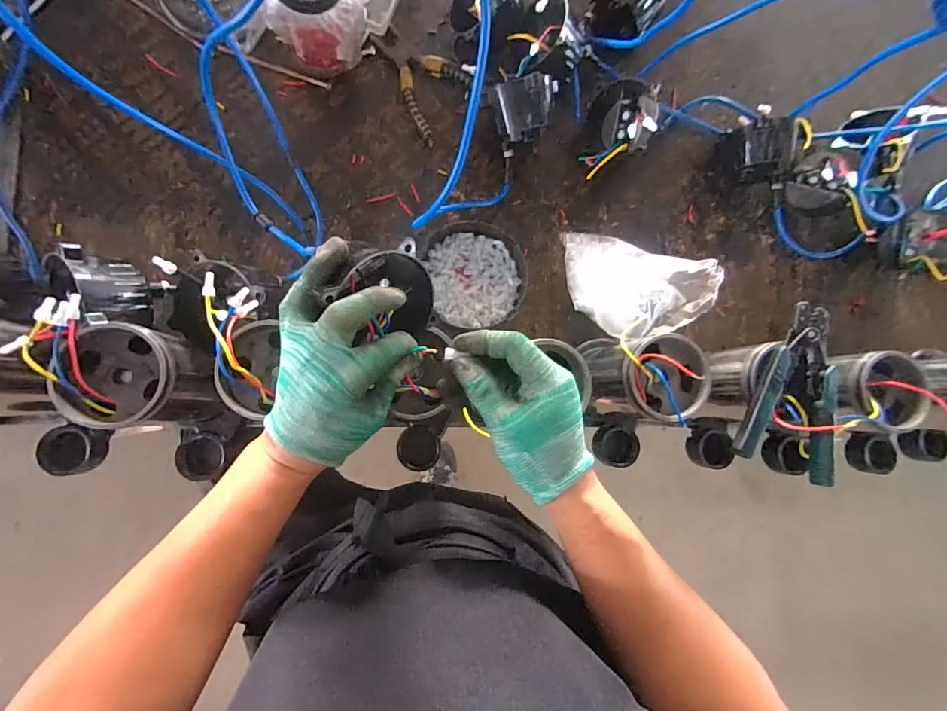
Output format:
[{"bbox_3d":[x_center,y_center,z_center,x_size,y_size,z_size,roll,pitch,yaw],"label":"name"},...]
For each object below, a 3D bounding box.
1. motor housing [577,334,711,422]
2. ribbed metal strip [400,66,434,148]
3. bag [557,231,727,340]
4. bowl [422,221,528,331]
[{"bbox_3d":[0.188,0.023,0.510,0.088,0.162,0.092,1,85,-8],"label":"motor housing"},{"bbox_3d":[-0.083,-0.355,0.618,0.021,0.015,0.115,-19,88,-9],"label":"ribbed metal strip"},{"bbox_3d":[0.222,-0.098,0.580,0.167,0.114,0.163,2,85,-8],"label":"bag"},{"bbox_3d":[0.010,-0.111,0.589,0.116,0.044,0.144,-14,87,-9],"label":"bowl"}]

